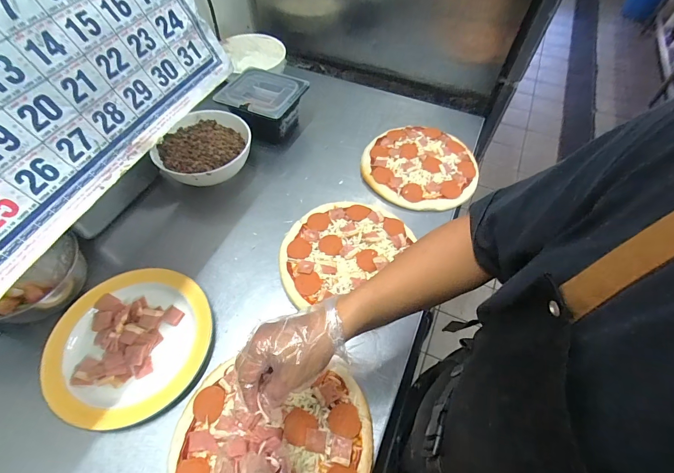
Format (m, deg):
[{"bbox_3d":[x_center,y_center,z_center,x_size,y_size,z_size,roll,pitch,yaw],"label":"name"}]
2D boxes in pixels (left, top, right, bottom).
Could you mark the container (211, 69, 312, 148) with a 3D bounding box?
[{"bbox_3d":[-0.173,-0.302,0.801,0.170,0.105,0.159,21,58,15],"label":"container"}]

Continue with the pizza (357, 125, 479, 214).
[{"bbox_3d":[0.184,-0.157,0.742,0.238,0.026,0.233,0,55,0],"label":"pizza"}]

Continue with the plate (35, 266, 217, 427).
[{"bbox_3d":[-0.323,0.164,0.524,0.237,0.030,0.226,0,55,0],"label":"plate"}]

